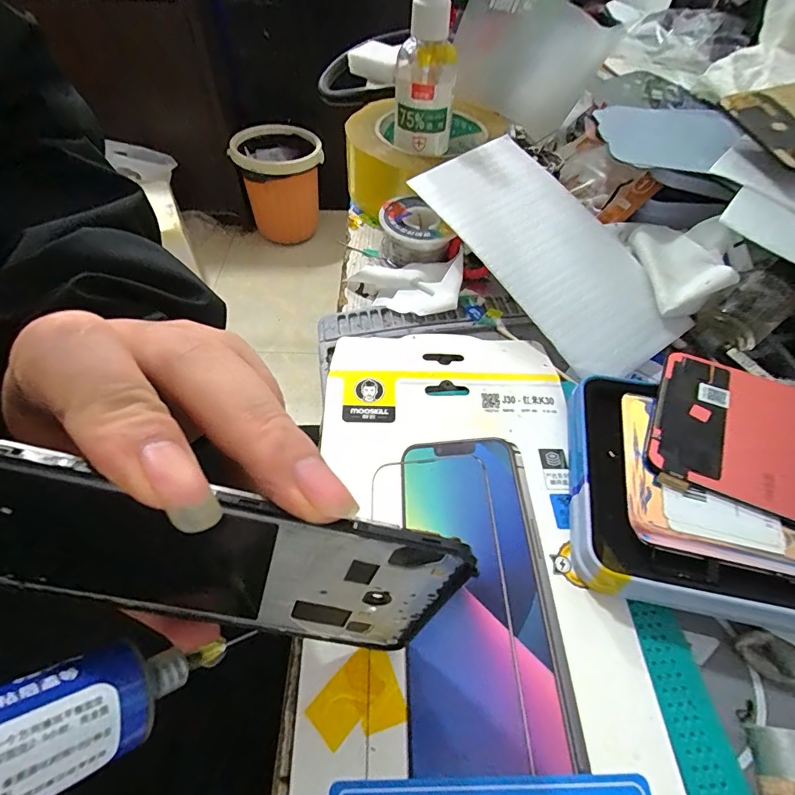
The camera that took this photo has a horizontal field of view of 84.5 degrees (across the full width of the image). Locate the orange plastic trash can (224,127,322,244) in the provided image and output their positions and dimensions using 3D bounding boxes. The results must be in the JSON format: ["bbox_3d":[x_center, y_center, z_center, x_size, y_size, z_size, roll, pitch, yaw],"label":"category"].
[{"bbox_3d":[-0.379,-0.688,1.445,0.274,0.257,0.221,-2,54,-4],"label":"orange plastic trash can"}]

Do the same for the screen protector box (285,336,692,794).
[{"bbox_3d":[0.025,0.061,0.175,0.120,0.012,0.228,-1,54,-3],"label":"screen protector box"}]

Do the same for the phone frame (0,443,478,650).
[{"bbox_3d":[-0.059,0.045,0.118,0.147,0.076,0.004,14,42,-10],"label":"phone frame"}]

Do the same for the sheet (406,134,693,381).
[{"bbox_3d":[0.090,-0.090,0.259,0.090,0.009,0.167,-32,74,-21],"label":"sheet"}]

